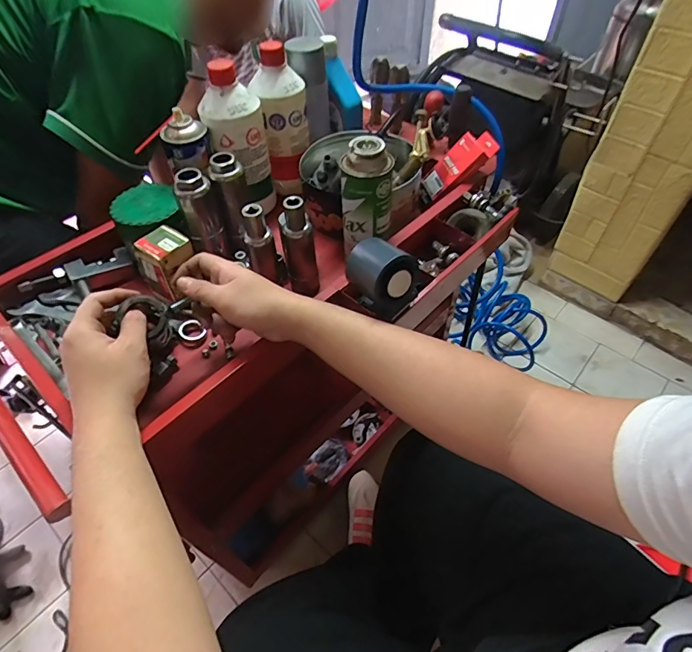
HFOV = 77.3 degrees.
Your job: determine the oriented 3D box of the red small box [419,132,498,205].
[{"bbox_3d":[0.171,-0.249,0.677,0.130,0.033,0.047,-38,46,26],"label":"red small box"}]

